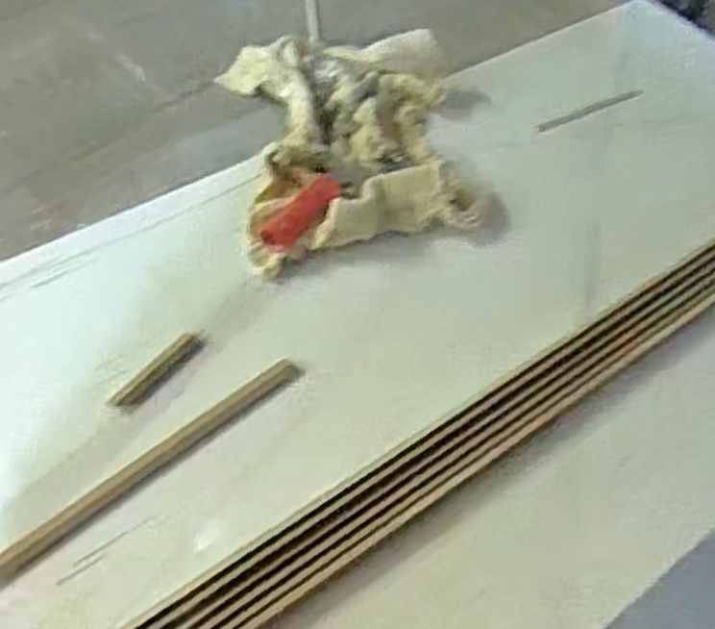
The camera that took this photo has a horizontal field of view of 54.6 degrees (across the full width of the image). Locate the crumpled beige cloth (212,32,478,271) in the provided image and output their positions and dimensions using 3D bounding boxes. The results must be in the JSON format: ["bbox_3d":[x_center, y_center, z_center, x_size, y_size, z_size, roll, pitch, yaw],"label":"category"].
[{"bbox_3d":[-0.009,-0.213,0.797,0.260,0.066,0.352,-7,57,-9],"label":"crumpled beige cloth"}]

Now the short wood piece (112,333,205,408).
[{"bbox_3d":[-0.183,0.050,0.637,0.021,0.008,0.098,33,60,17],"label":"short wood piece"}]

